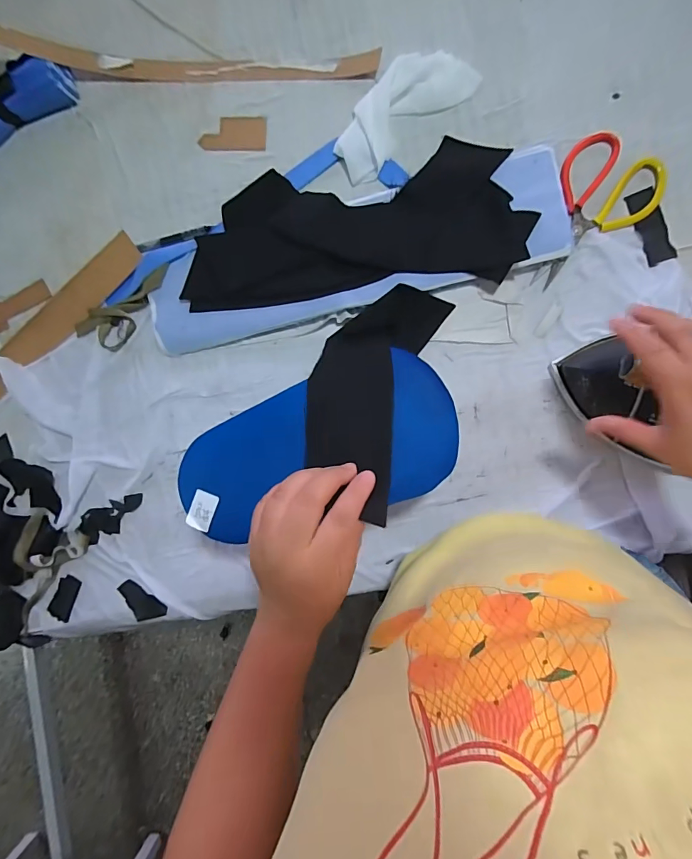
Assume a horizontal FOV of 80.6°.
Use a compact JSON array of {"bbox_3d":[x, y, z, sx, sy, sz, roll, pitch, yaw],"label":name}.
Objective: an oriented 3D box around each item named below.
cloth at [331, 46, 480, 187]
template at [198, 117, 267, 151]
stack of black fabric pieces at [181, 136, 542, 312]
[{"bbox_3d":[0.060,-0.376,0.475,0.175,0.018,0.082,-40,87,6],"label":"cloth"},{"bbox_3d":[-0.139,-0.366,0.506,0.084,0.004,0.041,5,92,7],"label":"template"},{"bbox_3d":[0.000,-0.237,0.471,0.380,0.034,0.158,-2,91,7],"label":"stack of black fabric pieces"}]

